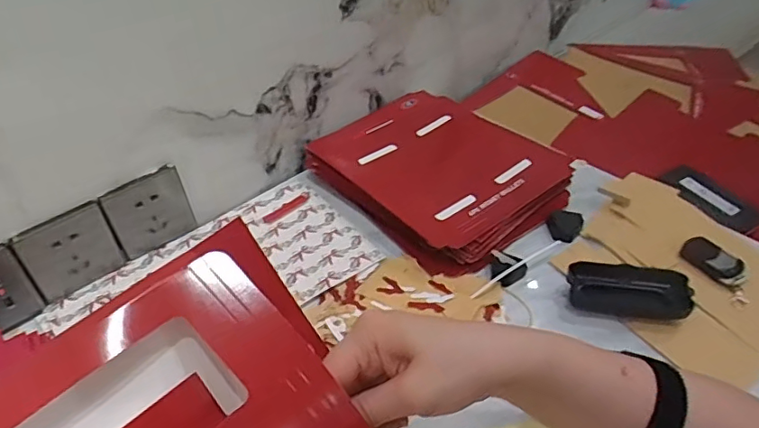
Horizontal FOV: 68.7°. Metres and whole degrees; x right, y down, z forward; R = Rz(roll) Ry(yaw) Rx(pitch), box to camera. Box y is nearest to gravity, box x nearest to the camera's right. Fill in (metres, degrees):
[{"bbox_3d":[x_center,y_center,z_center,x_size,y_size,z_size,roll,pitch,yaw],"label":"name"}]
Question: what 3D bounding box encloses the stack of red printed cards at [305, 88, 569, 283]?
[{"bbox_3d":[0.074,-0.059,0.698,0.236,0.039,0.282,-29,48,-28],"label":"stack of red printed cards"}]

